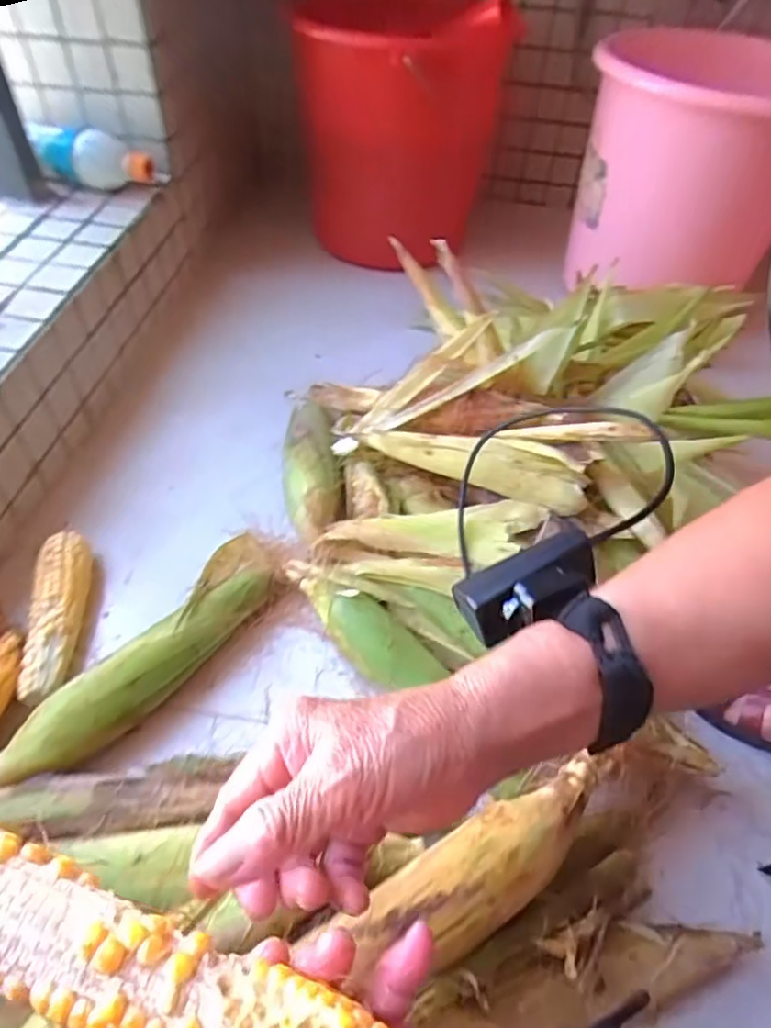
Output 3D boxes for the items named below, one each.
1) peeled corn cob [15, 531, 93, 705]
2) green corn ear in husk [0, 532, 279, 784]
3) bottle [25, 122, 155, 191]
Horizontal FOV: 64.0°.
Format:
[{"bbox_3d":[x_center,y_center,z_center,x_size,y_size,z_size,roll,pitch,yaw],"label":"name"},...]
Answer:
[{"bbox_3d":[-0.272,0.085,0.519,0.041,0.042,0.148,-7,50,-9],"label":"peeled corn cob"},{"bbox_3d":[-0.180,0.110,0.493,0.063,0.062,0.260,28,53,19],"label":"green corn ear in husk"},{"bbox_3d":[-0.356,-0.432,0.755,0.120,0.068,0.062,16,50,10],"label":"bottle"}]

